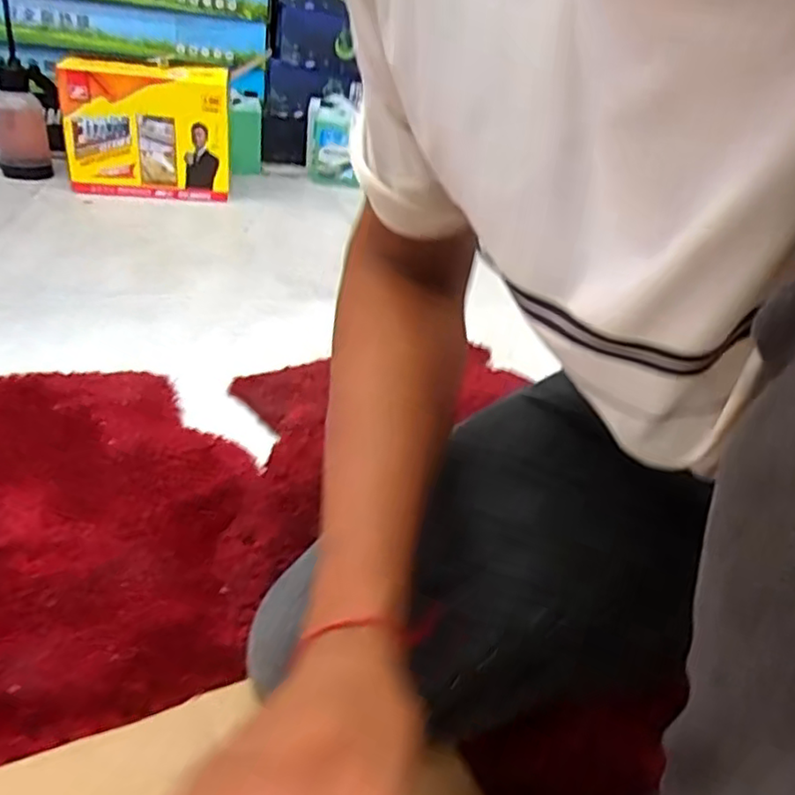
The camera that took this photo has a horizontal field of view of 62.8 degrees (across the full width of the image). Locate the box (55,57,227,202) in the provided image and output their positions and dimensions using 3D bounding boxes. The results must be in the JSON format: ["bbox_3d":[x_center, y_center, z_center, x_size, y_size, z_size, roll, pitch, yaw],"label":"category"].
[{"bbox_3d":[-0.622,-0.651,1.635,0.376,0.324,0.141,-8,33,-25],"label":"box"}]

